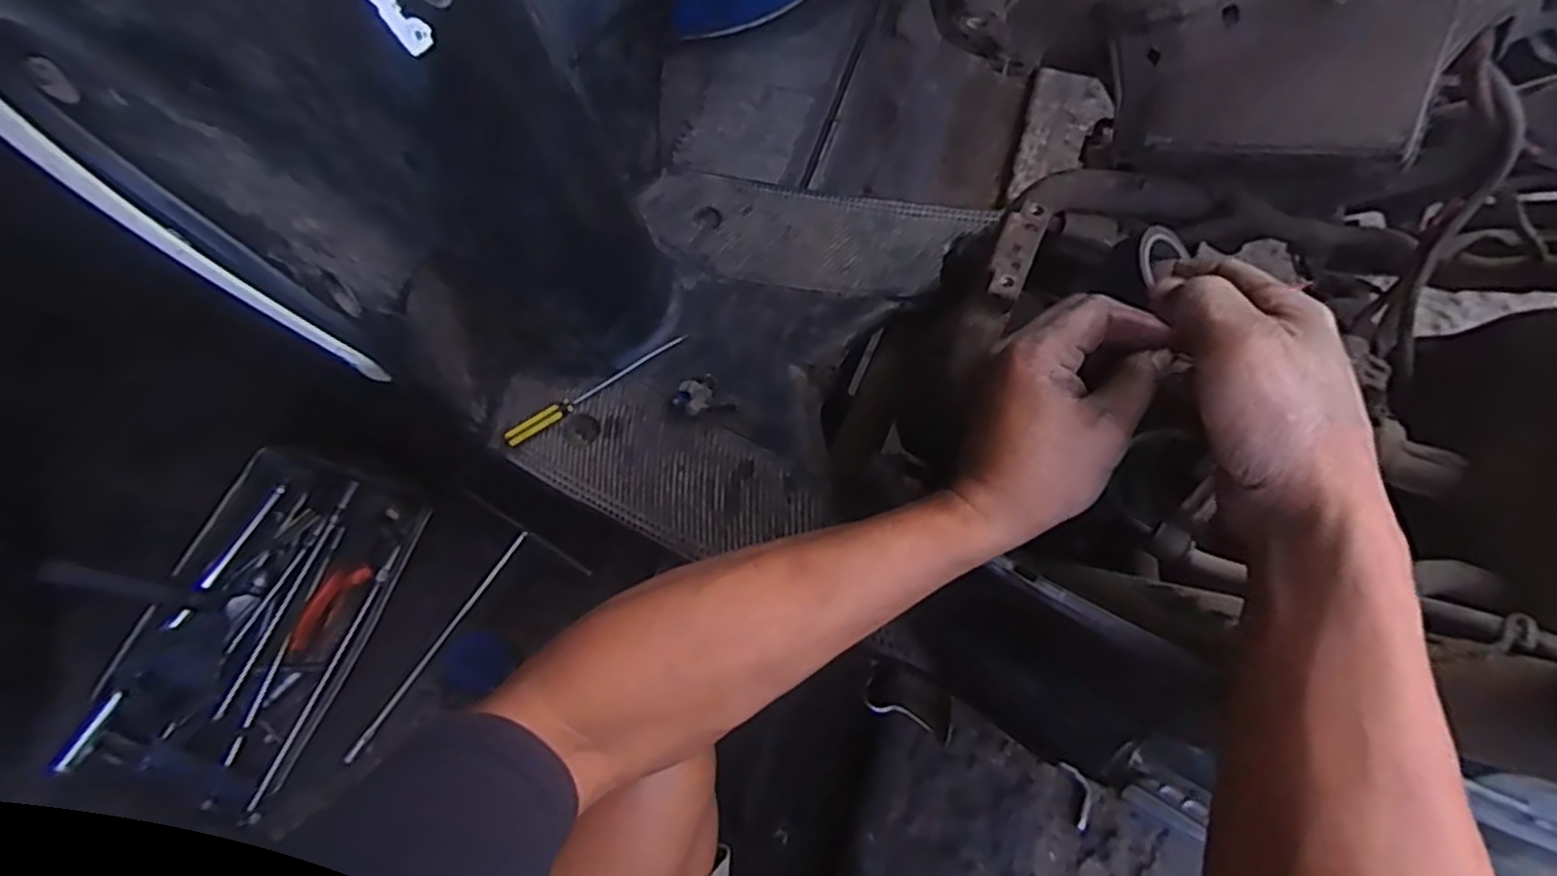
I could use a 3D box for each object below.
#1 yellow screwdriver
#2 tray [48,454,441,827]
[{"bbox_3d":[-0.165,-0.044,0.659,0.184,0.014,0.016,-30,67,-10],"label":"yellow screwdriver"},{"bbox_3d":[-0.576,0.195,0.802,0.249,0.061,0.382,14,67,10],"label":"tray"}]

